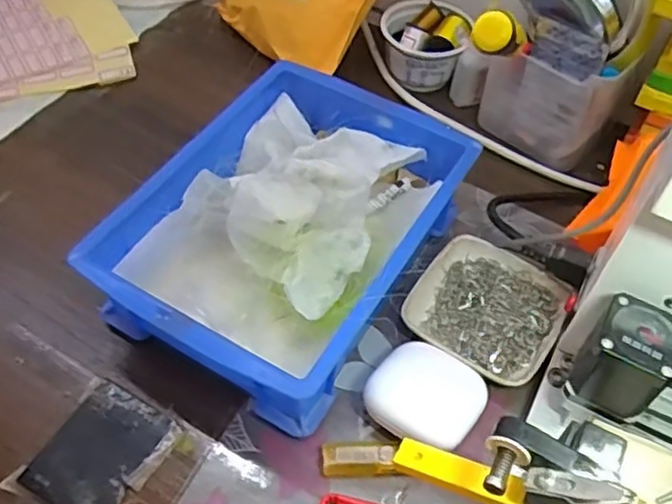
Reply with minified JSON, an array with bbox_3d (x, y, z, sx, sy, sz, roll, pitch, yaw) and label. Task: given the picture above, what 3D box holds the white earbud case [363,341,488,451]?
[{"bbox_3d":[0.056,0.092,0.419,0.066,0.021,0.063,30,58,18],"label":"white earbud case"}]

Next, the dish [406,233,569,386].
[{"bbox_3d":[0.105,0.039,0.462,0.096,0.017,0.096,27,57,17],"label":"dish"}]

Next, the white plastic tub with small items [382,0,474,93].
[{"bbox_3d":[0.079,-0.191,0.612,0.076,0.052,0.066,9,53,5],"label":"white plastic tub with small items"}]

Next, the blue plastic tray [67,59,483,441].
[{"bbox_3d":[-0.030,-0.018,0.470,0.177,0.071,0.246,26,57,17],"label":"blue plastic tray"}]

